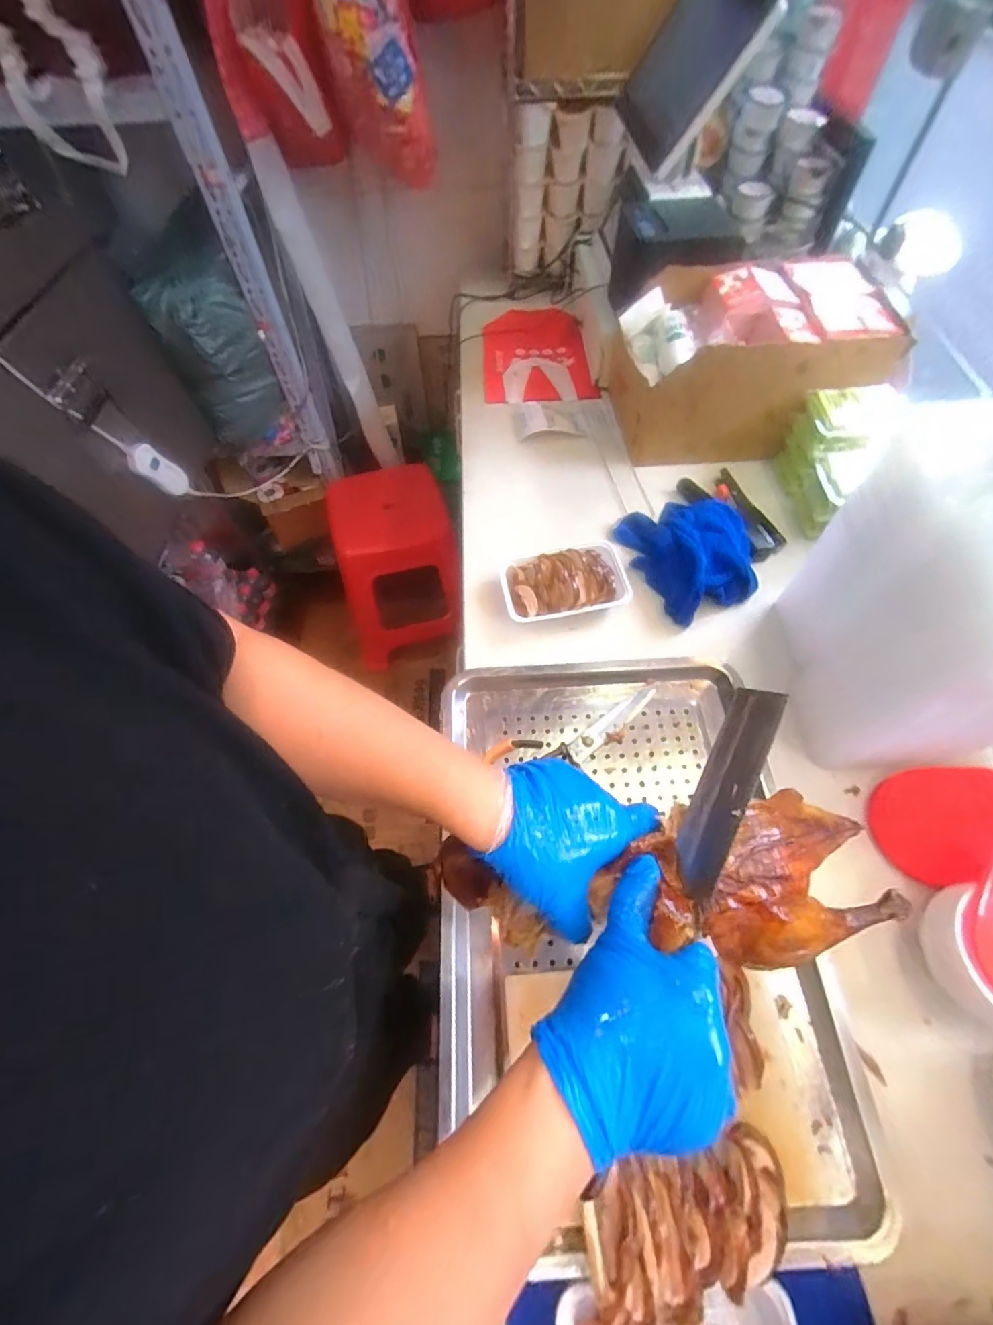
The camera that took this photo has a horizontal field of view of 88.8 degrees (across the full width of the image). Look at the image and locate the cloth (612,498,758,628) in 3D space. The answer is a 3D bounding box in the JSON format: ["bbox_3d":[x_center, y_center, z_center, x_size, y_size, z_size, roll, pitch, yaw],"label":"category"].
[{"bbox_3d":[0.263,-0.153,0.693,0.145,0.068,0.187,-14,61,-6],"label":"cloth"}]

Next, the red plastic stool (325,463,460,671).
[{"bbox_3d":[-0.272,-0.261,1.413,0.312,0.430,0.317,-12,61,-5],"label":"red plastic stool"}]

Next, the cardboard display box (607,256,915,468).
[{"bbox_3d":[0.364,-0.446,0.778,0.338,0.209,0.191,-1,60,2],"label":"cardboard display box"}]

